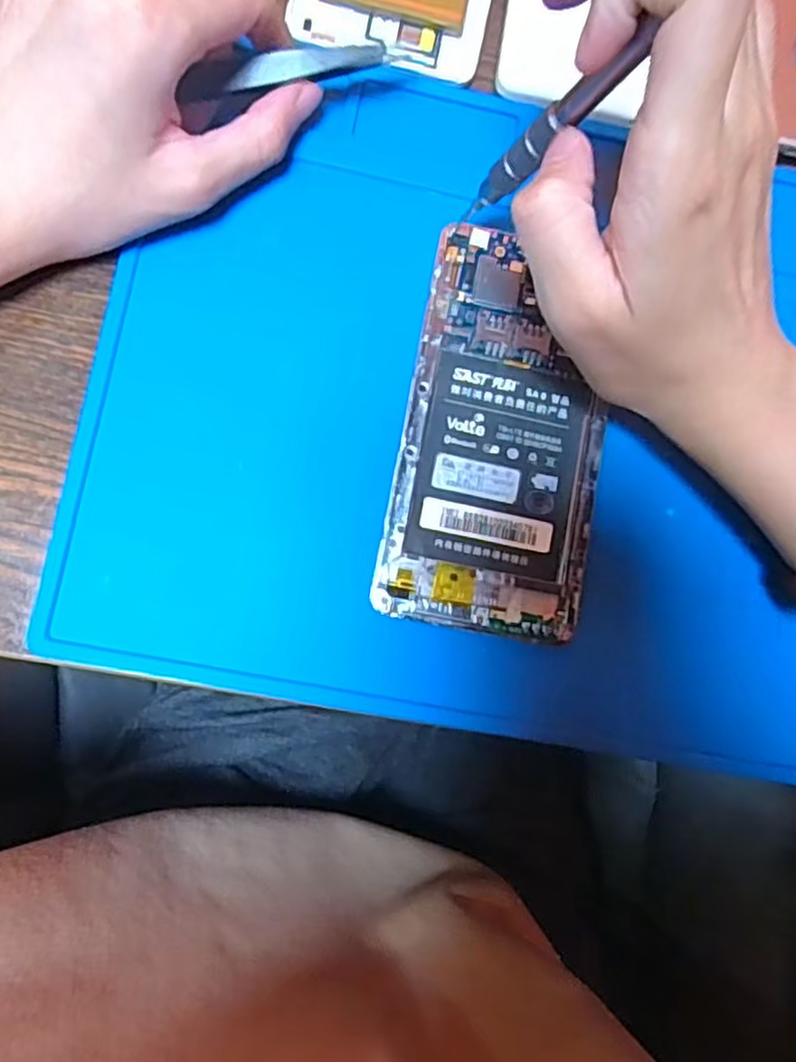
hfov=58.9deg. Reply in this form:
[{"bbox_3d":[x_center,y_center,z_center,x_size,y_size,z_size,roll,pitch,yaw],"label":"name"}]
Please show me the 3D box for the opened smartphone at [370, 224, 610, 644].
[{"bbox_3d":[0.037,-0.034,0.245,0.070,0.005,0.136,11,83,-4],"label":"opened smartphone"}]

